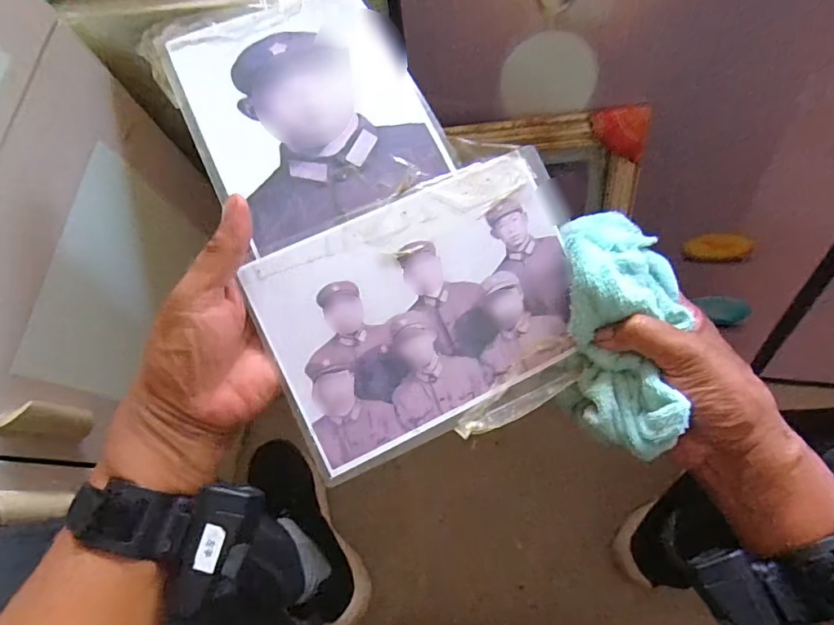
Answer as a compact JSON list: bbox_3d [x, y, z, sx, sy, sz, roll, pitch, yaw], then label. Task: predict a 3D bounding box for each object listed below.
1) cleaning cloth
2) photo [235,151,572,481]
[{"bbox_3d":[0.144,0.007,0.352,0.081,0.051,0.171,-1,80,2],"label":"cleaning cloth"},{"bbox_3d":[0.012,0.000,0.345,0.214,0.008,0.160,-22,91,-8],"label":"photo"}]

